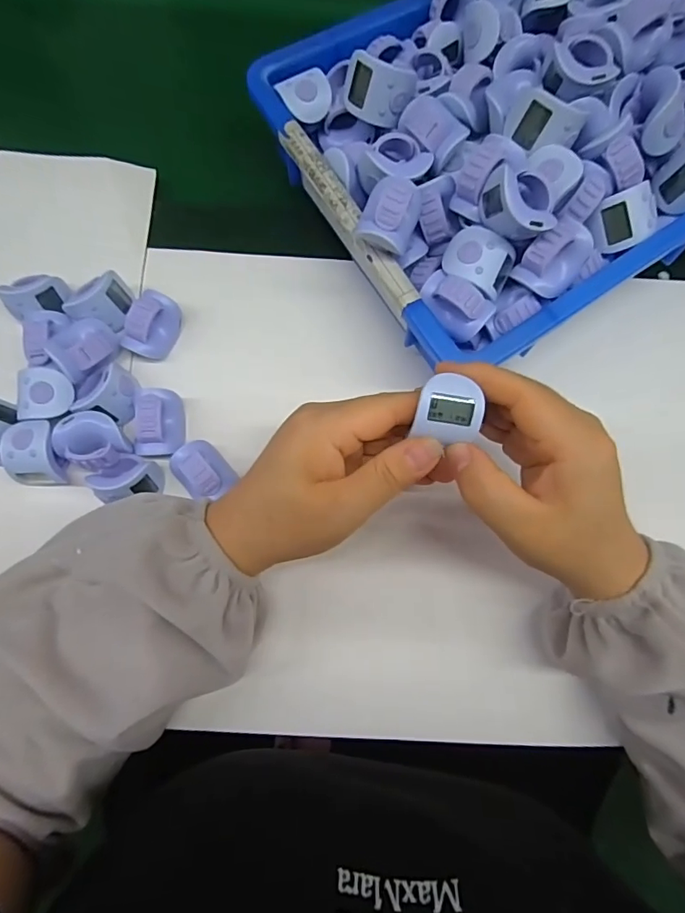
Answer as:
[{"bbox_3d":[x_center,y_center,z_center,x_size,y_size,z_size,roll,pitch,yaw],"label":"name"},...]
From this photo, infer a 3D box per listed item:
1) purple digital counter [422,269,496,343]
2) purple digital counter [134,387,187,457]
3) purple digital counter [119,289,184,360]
[{"bbox_3d":[0.065,-0.088,0.276,0.041,0.020,0.026,39,80,6],"label":"purple digital counter"},{"bbox_3d":[-0.115,-0.022,0.304,0.025,0.029,0.040,2,79,-1],"label":"purple digital counter"},{"bbox_3d":[-0.122,-0.084,0.312,0.024,0.025,0.042,27,79,4],"label":"purple digital counter"}]

